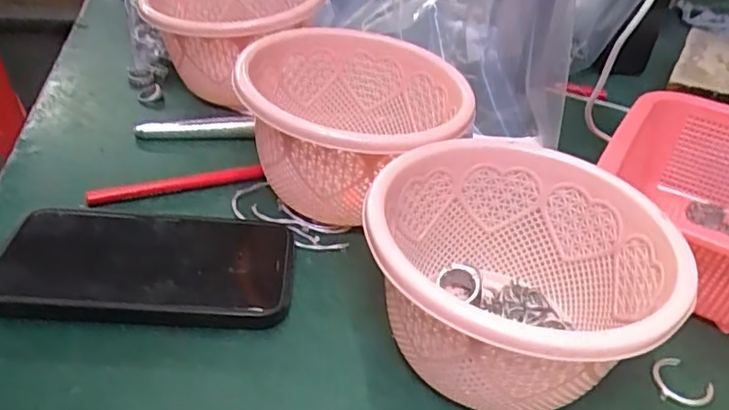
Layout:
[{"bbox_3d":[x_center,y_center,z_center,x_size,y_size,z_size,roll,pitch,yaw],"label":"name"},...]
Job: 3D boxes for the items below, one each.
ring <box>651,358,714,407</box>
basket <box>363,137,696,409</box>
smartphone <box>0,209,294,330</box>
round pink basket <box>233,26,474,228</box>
[{"bbox_3d":[0.174,0.097,0.329,0.031,0.006,0.028,7,37,1],"label":"ring"},{"bbox_3d":[0.074,0.047,0.308,0.135,0.095,0.143,4,37,-3],"label":"basket"},{"bbox_3d":[-0.122,0.032,0.345,0.157,0.013,0.081,5,38,-8],"label":"smartphone"},{"bbox_3d":[-0.009,-0.048,0.396,0.140,0.086,0.139,3,35,-7],"label":"round pink basket"}]

